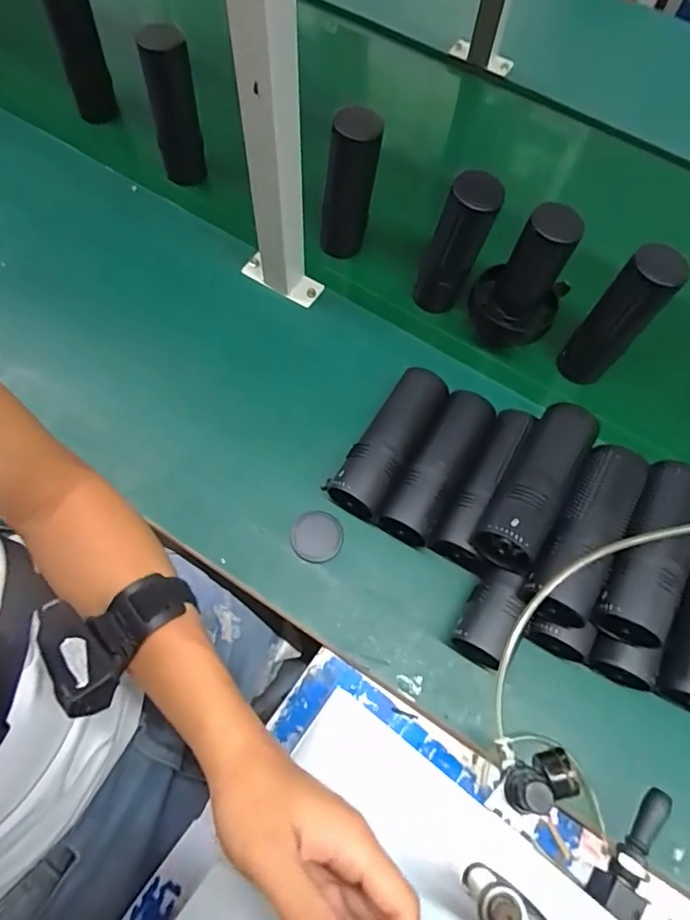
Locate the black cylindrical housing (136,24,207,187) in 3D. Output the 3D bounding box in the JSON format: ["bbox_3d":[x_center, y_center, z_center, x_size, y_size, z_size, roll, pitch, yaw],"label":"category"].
[{"bbox_3d":[-0.207,-0.419,0.665,0.054,0.170,0.044,-6,66,-6],"label":"black cylindrical housing"}]

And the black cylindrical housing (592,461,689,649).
[{"bbox_3d":[0.269,0.073,0.474,0.062,0.054,0.165,31,69,10],"label":"black cylindrical housing"}]

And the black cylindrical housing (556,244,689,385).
[{"bbox_3d":[0.284,-0.146,0.570,0.056,0.168,0.046,35,69,12],"label":"black cylindrical housing"}]

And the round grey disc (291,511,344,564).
[{"bbox_3d":[-0.028,0.077,0.543,0.050,0.005,0.050,15,66,4],"label":"round grey disc"}]

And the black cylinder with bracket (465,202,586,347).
[{"bbox_3d":[0.203,-0.199,0.596,0.087,0.158,0.102,31,69,10],"label":"black cylinder with bracket"}]

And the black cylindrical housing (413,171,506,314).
[{"bbox_3d":[0.123,-0.236,0.603,0.060,0.165,0.048,21,66,6],"label":"black cylindrical housing"}]

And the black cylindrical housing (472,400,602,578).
[{"bbox_3d":[0.172,0.020,0.489,0.057,0.051,0.151,31,70,10],"label":"black cylindrical housing"}]

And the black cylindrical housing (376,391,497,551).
[{"bbox_3d":[0.095,0.007,0.554,0.052,0.055,0.162,29,67,9],"label":"black cylindrical housing"}]

